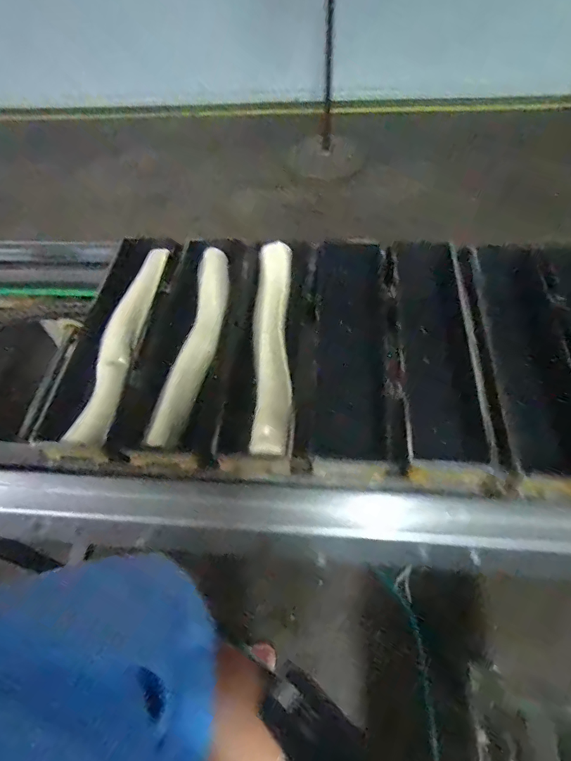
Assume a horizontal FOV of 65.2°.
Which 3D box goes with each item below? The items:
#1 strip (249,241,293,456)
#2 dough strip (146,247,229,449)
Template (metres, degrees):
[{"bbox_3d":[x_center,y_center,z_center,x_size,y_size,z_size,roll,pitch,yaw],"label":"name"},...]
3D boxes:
[{"bbox_3d":[-0.019,-0.058,0.626,0.053,0.031,0.353,-2,57,3],"label":"strip"},{"bbox_3d":[-0.123,-0.063,0.646,0.059,0.041,0.349,3,57,6],"label":"dough strip"}]

